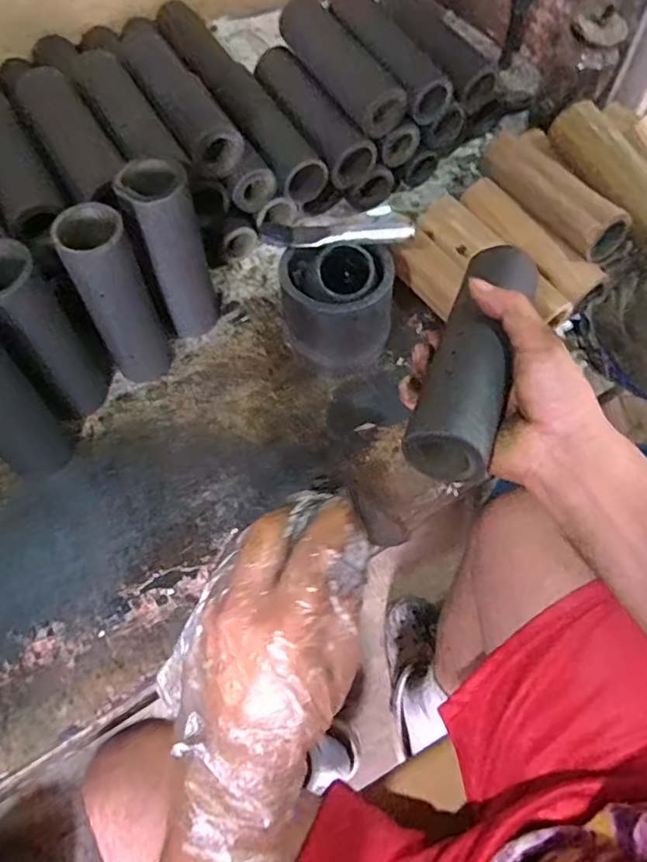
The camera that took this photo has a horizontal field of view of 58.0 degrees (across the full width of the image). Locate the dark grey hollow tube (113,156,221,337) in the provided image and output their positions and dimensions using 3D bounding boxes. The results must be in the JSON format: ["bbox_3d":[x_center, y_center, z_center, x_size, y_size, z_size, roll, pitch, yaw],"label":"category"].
[{"bbox_3d":[-0.137,-0.161,0.545,0.056,0.178,0.053,-15,63,-7],"label":"dark grey hollow tube"}]

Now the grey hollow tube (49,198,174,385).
[{"bbox_3d":[-0.178,-0.111,0.516,0.053,0.179,0.047,-24,64,-11],"label":"grey hollow tube"}]

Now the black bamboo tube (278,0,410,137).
[{"bbox_3d":[0.014,-0.395,0.628,0.051,0.043,0.196,-28,65,-13],"label":"black bamboo tube"}]

